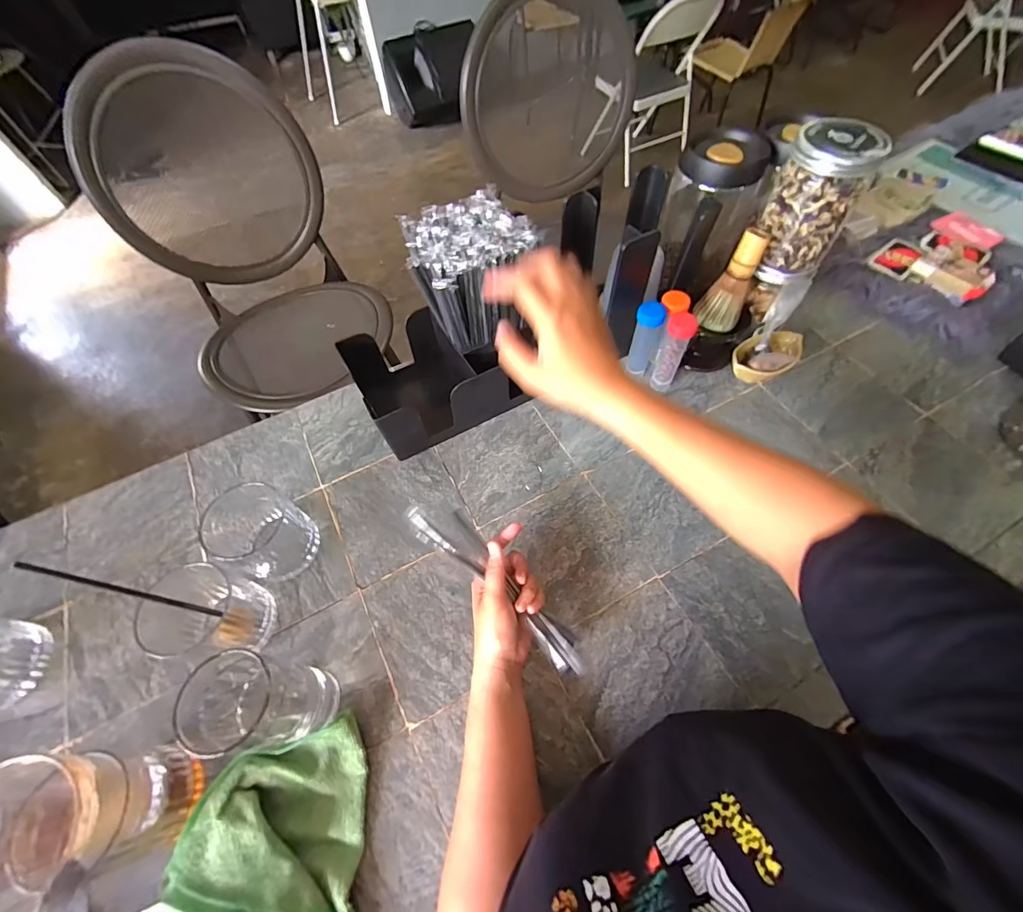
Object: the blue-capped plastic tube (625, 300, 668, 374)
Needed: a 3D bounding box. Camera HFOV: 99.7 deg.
[{"bbox_3d":[0.182,-0.156,0.584,0.037,0.106,0.033,20,62,13],"label":"blue-capped plastic tube"}]

